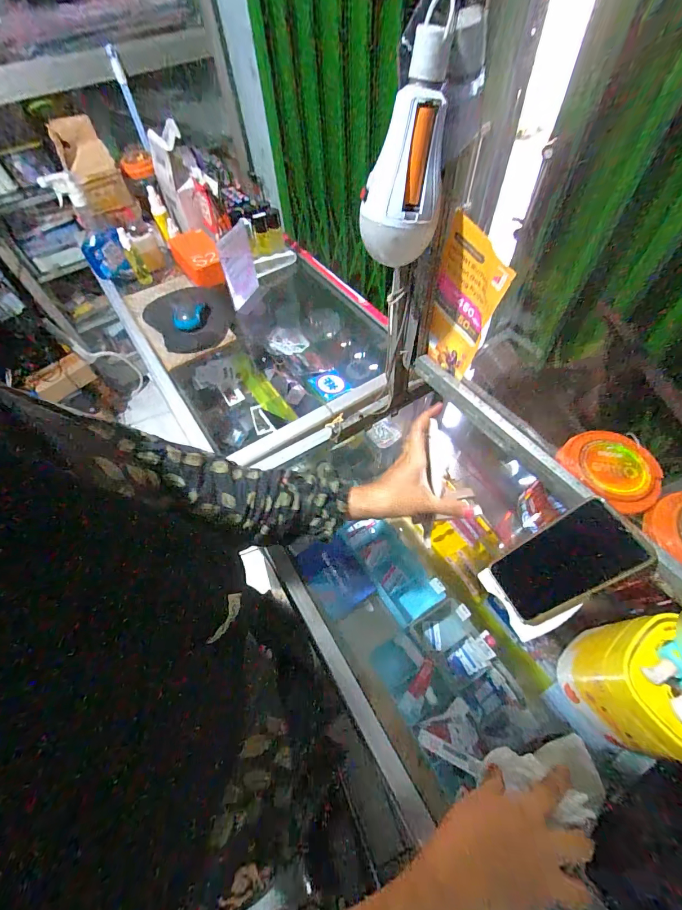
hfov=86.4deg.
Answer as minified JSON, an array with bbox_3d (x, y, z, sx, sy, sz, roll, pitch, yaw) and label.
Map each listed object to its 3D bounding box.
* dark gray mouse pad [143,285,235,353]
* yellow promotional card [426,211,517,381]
[{"bbox_3d":[-0.333,-0.307,0.809,0.183,0.022,0.209,-19,60,-9],"label":"dark gray mouse pad"},{"bbox_3d":[0.146,-0.165,0.429,0.019,0.179,0.089,-27,61,-13],"label":"yellow promotional card"}]

